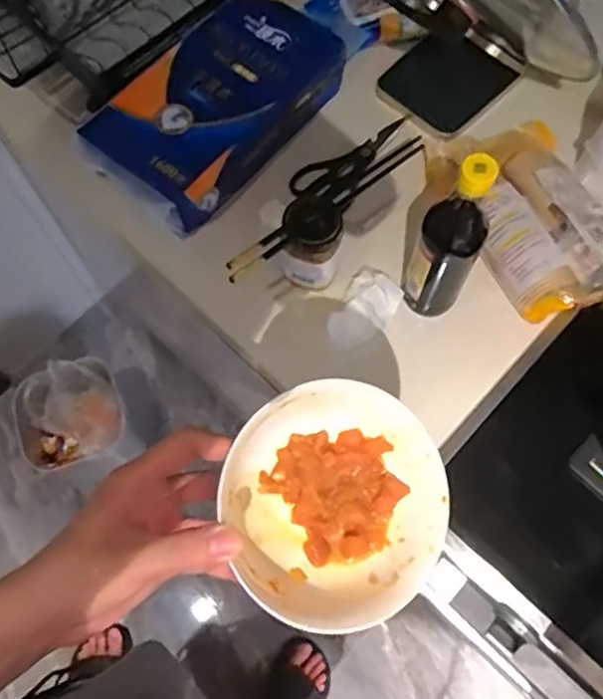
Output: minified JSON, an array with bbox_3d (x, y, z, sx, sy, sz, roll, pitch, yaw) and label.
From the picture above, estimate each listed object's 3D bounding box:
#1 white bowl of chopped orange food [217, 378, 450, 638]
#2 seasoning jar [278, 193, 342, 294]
[{"bbox_3d":[0.021,0.090,0.390,0.138,0.060,0.138,1,86,-8],"label":"white bowl of chopped orange food"},{"bbox_3d":[0.010,-0.120,0.736,0.066,0.112,0.061,0,70,0],"label":"seasoning jar"}]

